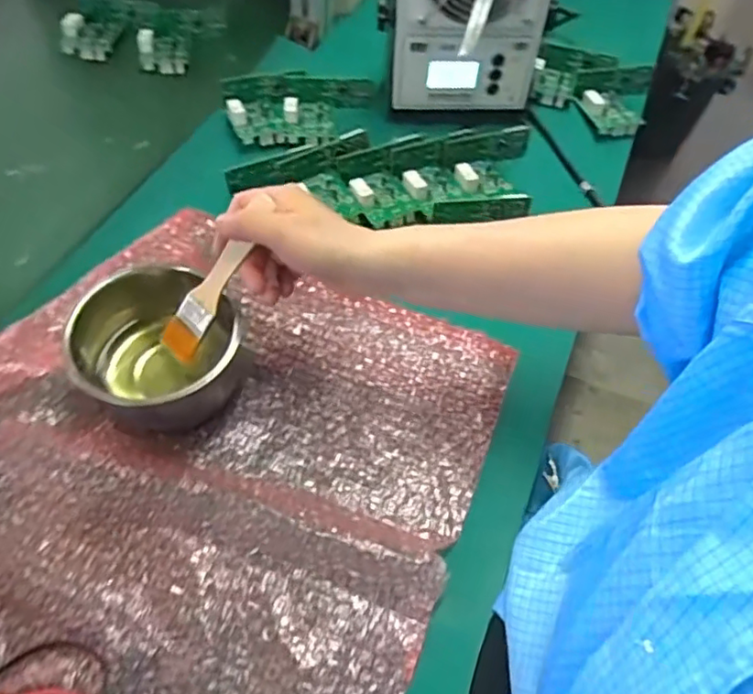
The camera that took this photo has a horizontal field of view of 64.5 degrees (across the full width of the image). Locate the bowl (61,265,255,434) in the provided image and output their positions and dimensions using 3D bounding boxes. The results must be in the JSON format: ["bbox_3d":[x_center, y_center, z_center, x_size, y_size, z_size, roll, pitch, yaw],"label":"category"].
[{"bbox_3d":[-0.162,0.004,0.459,0.122,0.079,0.105,-38,68,-26],"label":"bowl"}]

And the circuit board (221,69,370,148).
[{"bbox_3d":[-0.089,-0.267,0.672,0.163,0.027,0.104,2,57,-5],"label":"circuit board"}]

